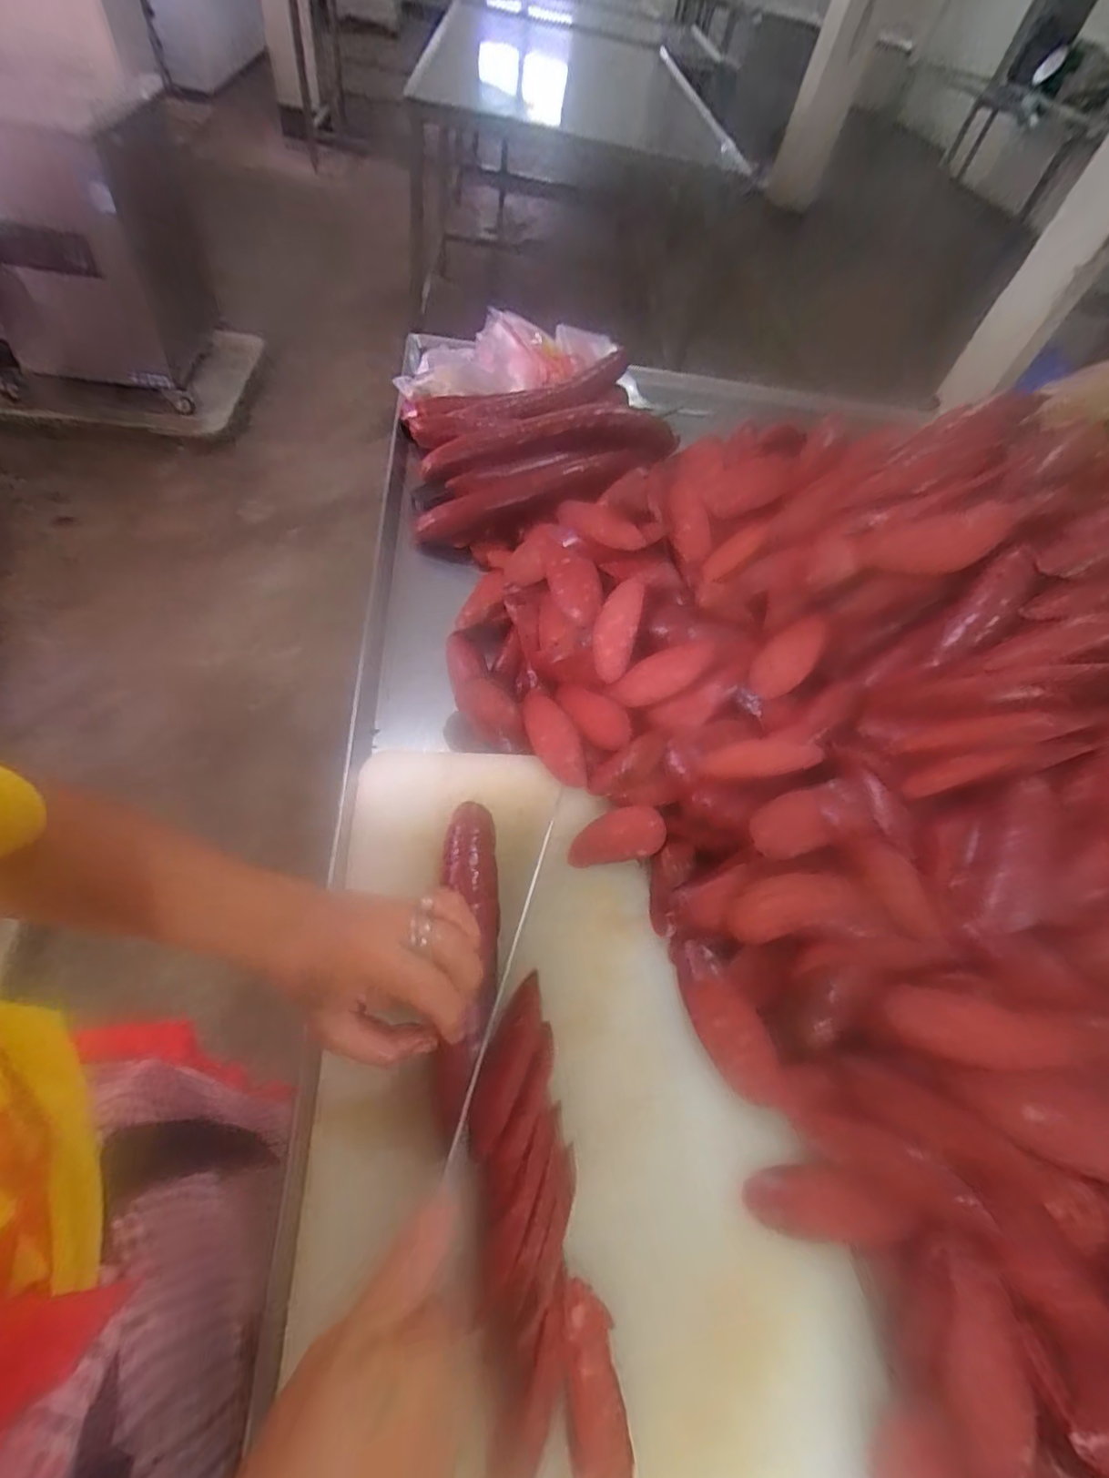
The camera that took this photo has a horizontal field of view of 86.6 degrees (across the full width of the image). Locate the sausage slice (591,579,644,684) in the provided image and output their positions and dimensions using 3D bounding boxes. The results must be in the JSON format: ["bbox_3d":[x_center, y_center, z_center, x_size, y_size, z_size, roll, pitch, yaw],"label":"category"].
[{"bbox_3d":[0.052,-0.091,0.489,0.038,0.009,0.088,10,80,32],"label":"sausage slice"}]

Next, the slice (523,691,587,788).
[{"bbox_3d":[-0.001,-0.001,0.477,0.038,0.006,0.093,-14,60,-19],"label":"slice"}]

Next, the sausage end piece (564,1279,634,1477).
[{"bbox_3d":[0.018,0.302,0.275,0.027,0.032,0.072,-2,57,-12],"label":"sausage end piece"}]

